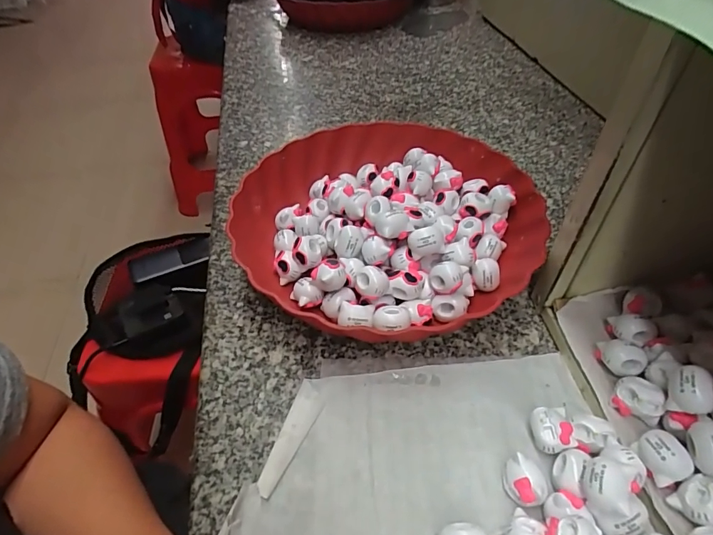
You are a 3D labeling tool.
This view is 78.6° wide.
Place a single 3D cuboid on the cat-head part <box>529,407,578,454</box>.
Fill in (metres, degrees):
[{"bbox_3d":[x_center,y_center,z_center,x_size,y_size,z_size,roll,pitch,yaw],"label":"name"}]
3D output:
[{"bbox_3d":[0.113,0.096,0.254,0.023,0.019,0.024,1,48,2],"label":"cat-head part"}]

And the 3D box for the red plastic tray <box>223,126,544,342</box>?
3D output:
[{"bbox_3d":[0.025,-0.039,0.365,0.239,0.048,0.240,-30,54,-23],"label":"red plastic tray"}]

